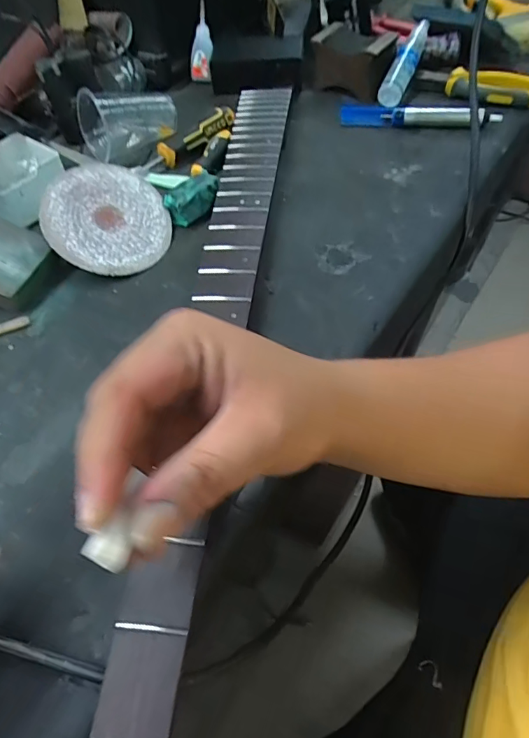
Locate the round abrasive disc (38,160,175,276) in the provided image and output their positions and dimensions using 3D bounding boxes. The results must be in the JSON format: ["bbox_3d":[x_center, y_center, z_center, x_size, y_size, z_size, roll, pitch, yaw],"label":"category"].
[{"bbox_3d":[-0.148,-0.142,0.456,0.114,0.007,0.112,7,70,-18],"label":"round abrasive disc"}]

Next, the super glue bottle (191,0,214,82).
[{"bbox_3d":[-0.085,-0.446,0.656,0.036,0.091,0.013,13,29,12],"label":"super glue bottle"}]

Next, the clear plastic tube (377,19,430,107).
[{"bbox_3d":[0.176,-0.385,0.604,0.027,0.045,0.138,20,58,17],"label":"clear plastic tube"}]

